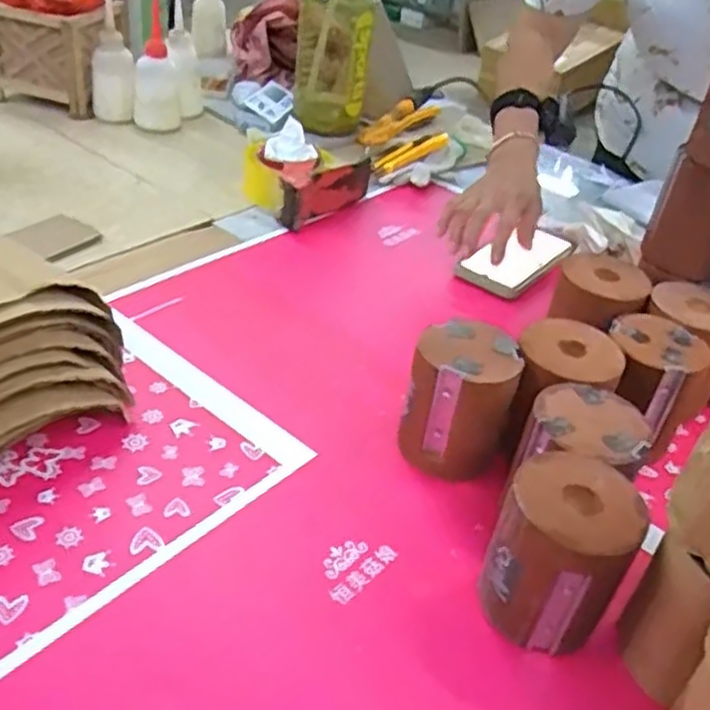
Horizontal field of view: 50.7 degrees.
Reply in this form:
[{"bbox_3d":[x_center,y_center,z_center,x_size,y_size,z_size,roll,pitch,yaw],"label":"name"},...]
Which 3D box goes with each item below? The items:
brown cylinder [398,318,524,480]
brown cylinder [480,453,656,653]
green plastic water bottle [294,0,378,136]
[{"bbox_3d":[0.080,0.033,0.581,0.078,0.095,0.082,11,37,4],"label":"brown cylinder"},{"bbox_3d":[0.128,0.124,0.467,0.077,0.098,0.079,23,39,19],"label":"brown cylinder"},{"bbox_3d":[-0.030,-0.456,1.062,0.101,0.239,0.127,2,37,-8],"label":"green plastic water bottle"}]

